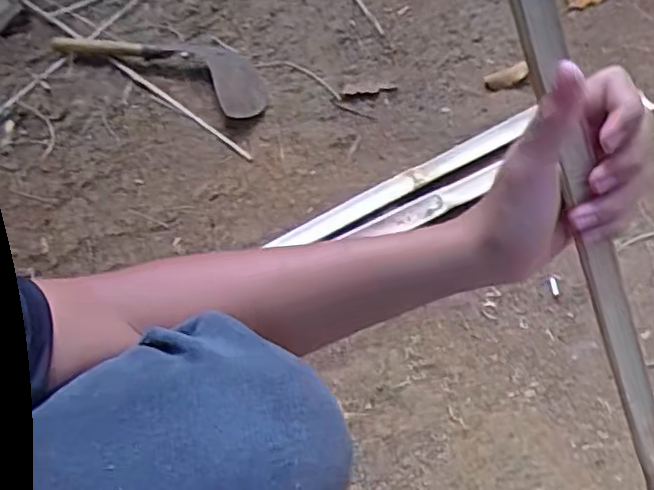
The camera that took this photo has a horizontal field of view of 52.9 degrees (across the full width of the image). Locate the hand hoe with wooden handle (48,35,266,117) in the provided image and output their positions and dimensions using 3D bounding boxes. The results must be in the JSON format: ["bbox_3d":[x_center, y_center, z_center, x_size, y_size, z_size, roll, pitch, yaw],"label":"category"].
[{"bbox_3d":[-0.262,-0.312,1.097,0.398,0.033,0.142,24,60,14],"label":"hand hoe with wooden handle"}]

